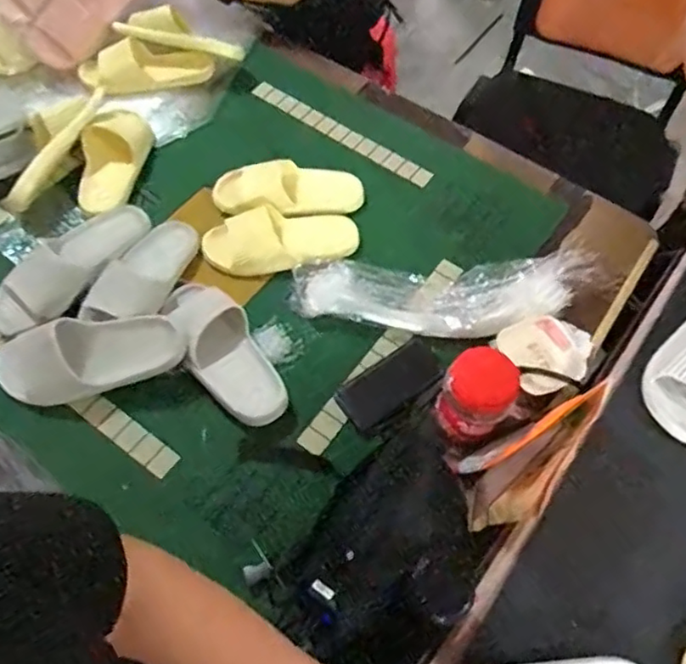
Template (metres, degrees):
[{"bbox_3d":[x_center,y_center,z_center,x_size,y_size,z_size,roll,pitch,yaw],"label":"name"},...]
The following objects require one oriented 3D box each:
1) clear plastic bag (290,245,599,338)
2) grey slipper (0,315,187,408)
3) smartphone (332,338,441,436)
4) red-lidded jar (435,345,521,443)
[{"bbox_3d":[0.171,-0.066,1.001,0.493,0.040,0.157,-6,60,-5],"label":"clear plastic bag"},{"bbox_3d":[-0.355,0.036,0.906,0.252,0.063,0.107,-6,93,-6],"label":"grey slipper"},{"bbox_3d":[0.068,0.075,0.922,0.152,0.009,0.083,-35,58,-8],"label":"smartphone"},{"bbox_3d":[0.176,0.084,0.847,0.088,0.097,0.094,1,59,-1],"label":"red-lidded jar"}]

